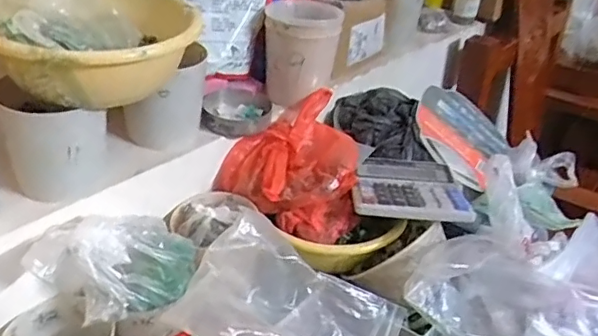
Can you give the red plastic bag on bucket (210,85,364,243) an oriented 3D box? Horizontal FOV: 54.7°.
[{"bbox_3d":[-0.015,-0.007,0.834,0.199,0.113,0.210,3,31,1],"label":"red plastic bag on bucket"}]

